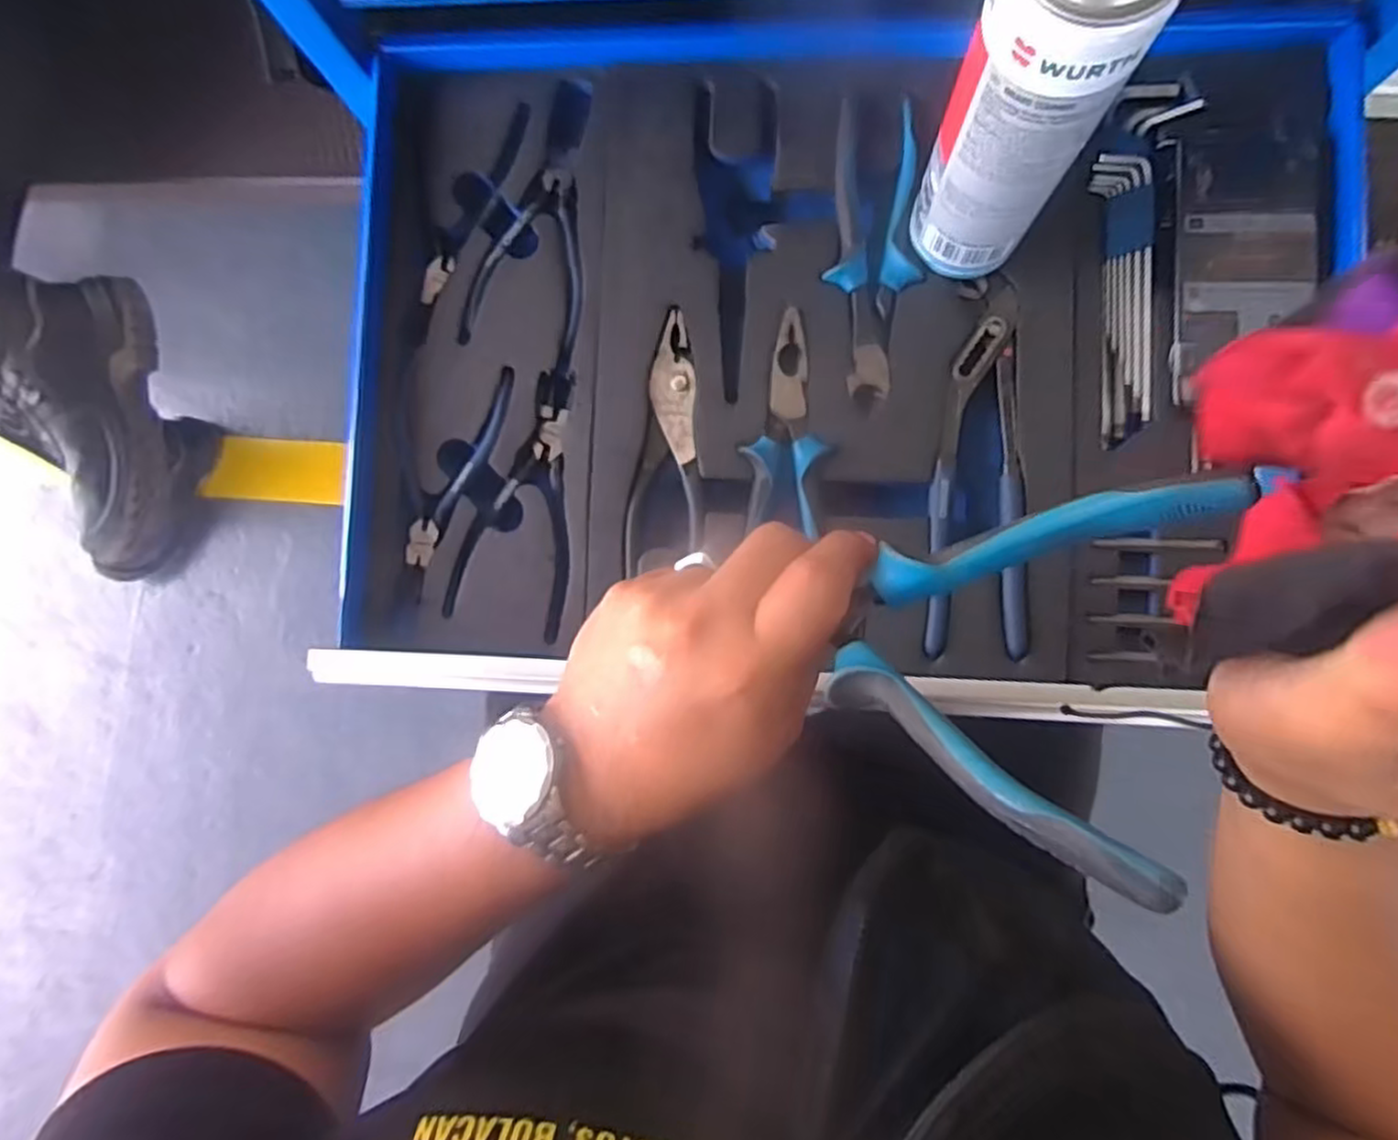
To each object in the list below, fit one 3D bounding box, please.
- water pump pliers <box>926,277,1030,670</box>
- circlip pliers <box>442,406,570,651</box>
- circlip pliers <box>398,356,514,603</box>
[{"bbox_3d":[0.175,-0.063,0.437,0.064,0.010,0.226,4,87,5],"label":"water pump pliers"},{"bbox_3d":[-0.114,-0.035,0.471,0.078,0.010,0.146,10,87,6],"label":"circlip pliers"},{"bbox_3d":[-0.170,-0.060,0.475,0.076,0.009,0.151,10,87,6],"label":"circlip pliers"}]

